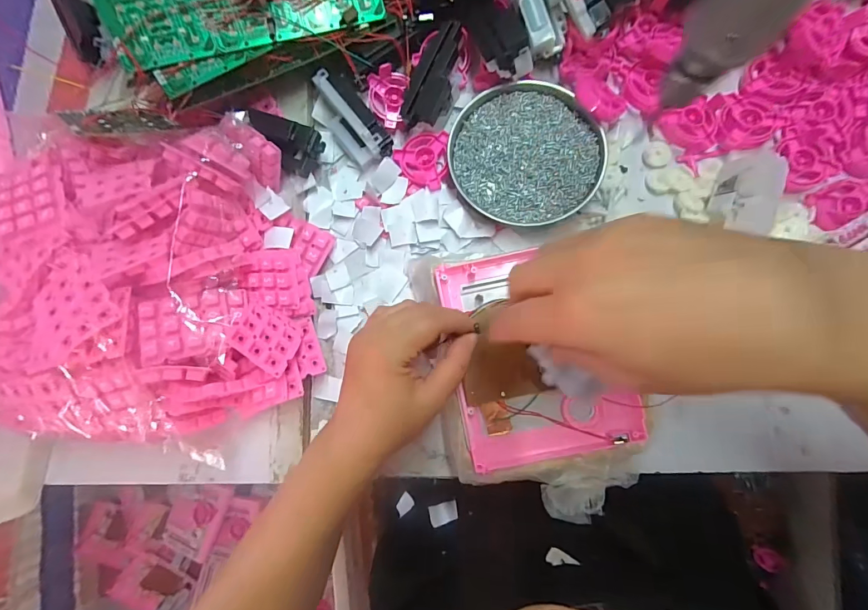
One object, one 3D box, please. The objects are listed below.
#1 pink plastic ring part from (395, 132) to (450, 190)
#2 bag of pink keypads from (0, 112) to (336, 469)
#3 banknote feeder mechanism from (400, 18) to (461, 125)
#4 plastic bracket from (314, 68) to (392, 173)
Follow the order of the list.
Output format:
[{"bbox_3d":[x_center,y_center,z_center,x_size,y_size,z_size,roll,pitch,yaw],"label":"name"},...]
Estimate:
[{"bbox_3d":[-0.012,-0.135,0.373,0.050,0.006,0.054,1,86,4],"label":"pink plastic ring part"},{"bbox_3d":[-0.219,-0.021,0.320,0.232,0.093,0.256,-1,84,5],"label":"bag of pink keypads"},{"bbox_3d":[0.002,-0.207,0.364,0.035,0.024,0.093,22,88,5],"label":"banknote feeder mechanism"},{"bbox_3d":[-0.082,-0.173,0.363,0.038,0.020,0.098,-39,85,1],"label":"plastic bracket"}]

